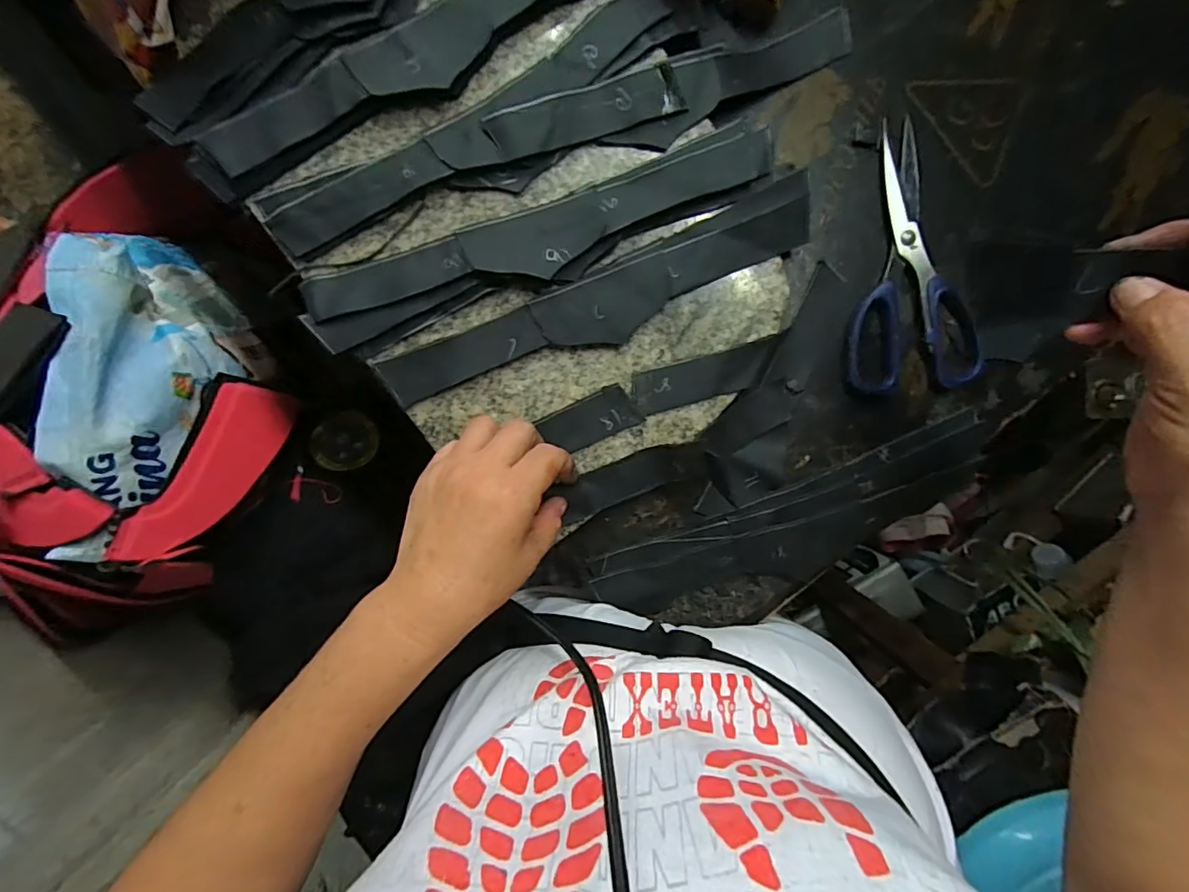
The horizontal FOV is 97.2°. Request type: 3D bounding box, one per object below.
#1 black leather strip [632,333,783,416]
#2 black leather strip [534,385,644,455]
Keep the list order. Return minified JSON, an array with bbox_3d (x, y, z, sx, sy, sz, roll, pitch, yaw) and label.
[{"bbox_3d":[0.076,-0.046,0.352,0.100,0.012,0.030,-15,95,-6],"label":"black leather strip"},{"bbox_3d":[-0.003,-0.017,0.349,0.065,0.004,0.031,-24,96,-5],"label":"black leather strip"}]

